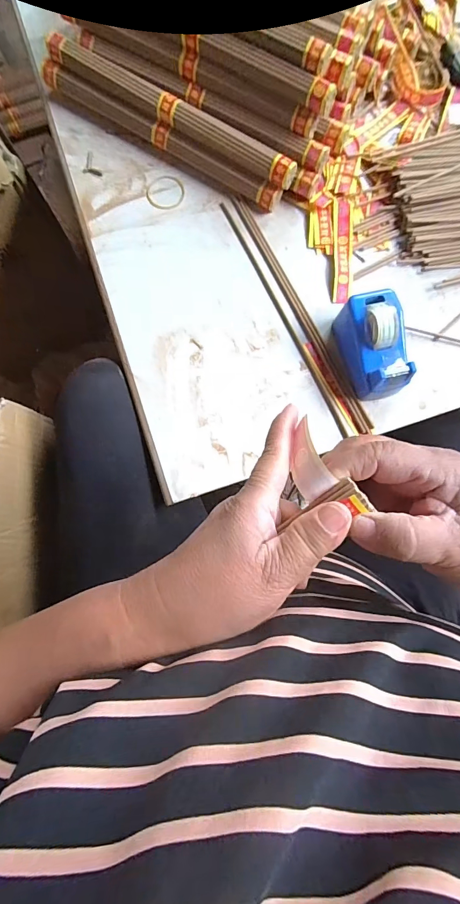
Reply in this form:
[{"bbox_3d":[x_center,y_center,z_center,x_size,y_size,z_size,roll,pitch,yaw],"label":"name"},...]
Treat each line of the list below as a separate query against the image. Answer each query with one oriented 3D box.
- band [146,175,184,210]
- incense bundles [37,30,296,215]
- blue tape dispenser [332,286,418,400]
[{"bbox_3d":[-0.077,-0.308,0.459,0.044,0.004,0.046,0,80,-2],"label":"band"},{"bbox_3d":[-0.071,-0.381,0.447,0.320,0.046,0.051,31,81,3],"label":"incense bundles"},{"bbox_3d":[0.150,-0.108,0.400,0.053,0.060,0.098,-12,81,-4],"label":"blue tape dispenser"}]

